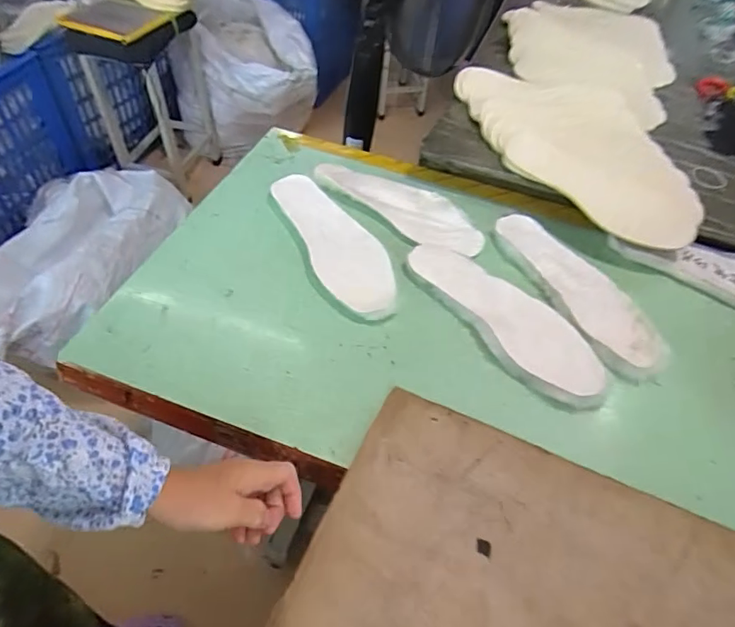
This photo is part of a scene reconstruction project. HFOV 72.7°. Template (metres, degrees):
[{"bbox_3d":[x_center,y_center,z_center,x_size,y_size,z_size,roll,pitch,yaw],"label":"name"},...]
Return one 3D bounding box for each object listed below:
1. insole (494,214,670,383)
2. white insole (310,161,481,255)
[{"bbox_3d":[0.275,-0.036,0.658,0.093,0.019,0.283,-18,54,-18],"label":"insole"},{"bbox_3d":[0.050,-0.164,0.752,0.270,0.023,0.090,33,56,21],"label":"white insole"}]

